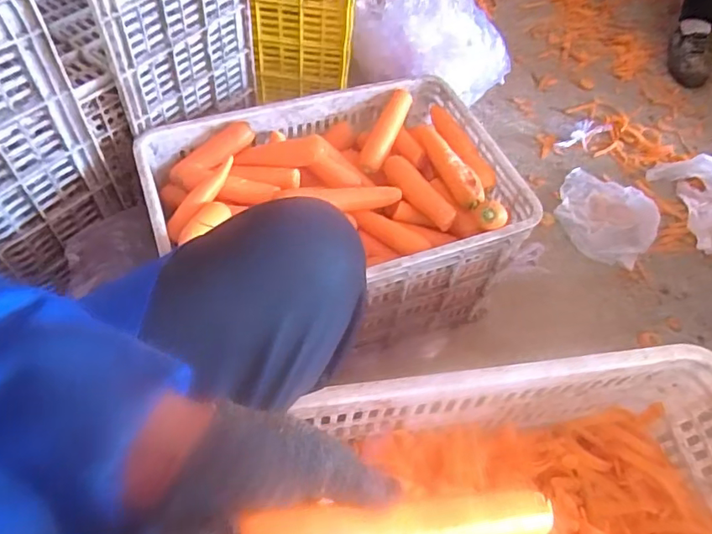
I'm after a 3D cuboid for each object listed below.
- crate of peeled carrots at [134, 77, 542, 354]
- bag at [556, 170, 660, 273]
[{"bbox_3d":[-0.026,-0.069,0.889,0.543,0.243,0.368,-15,59,-14],"label":"crate of peeled carrots"},{"bbox_3d":[0.513,-0.109,1.129,0.216,0.051,0.186,36,61,18],"label":"bag"}]

